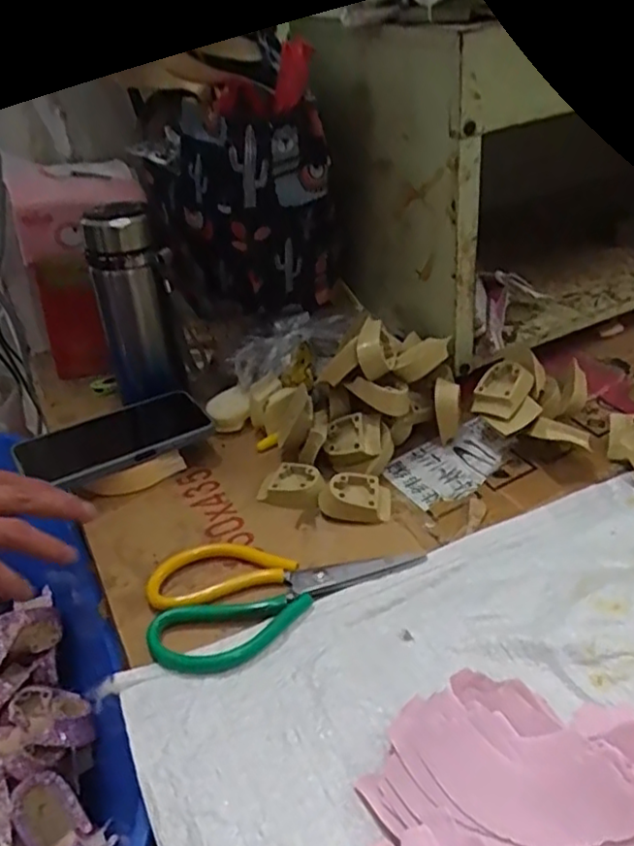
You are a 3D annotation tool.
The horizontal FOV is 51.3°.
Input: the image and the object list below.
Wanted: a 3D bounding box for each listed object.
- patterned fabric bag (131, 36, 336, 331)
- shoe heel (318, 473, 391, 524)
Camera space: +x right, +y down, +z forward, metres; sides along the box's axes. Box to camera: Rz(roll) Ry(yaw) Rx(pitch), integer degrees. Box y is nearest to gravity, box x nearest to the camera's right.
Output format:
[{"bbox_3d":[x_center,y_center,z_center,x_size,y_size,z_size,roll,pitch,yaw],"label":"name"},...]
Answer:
[{"bbox_3d":[-0.072,-0.192,0.619,0.172,0.230,0.097,-6,35,-1],"label":"patterned fabric bag"},{"bbox_3d":[0.030,0.058,0.526,0.055,0.022,0.038,1,36,11],"label":"shoe heel"}]

